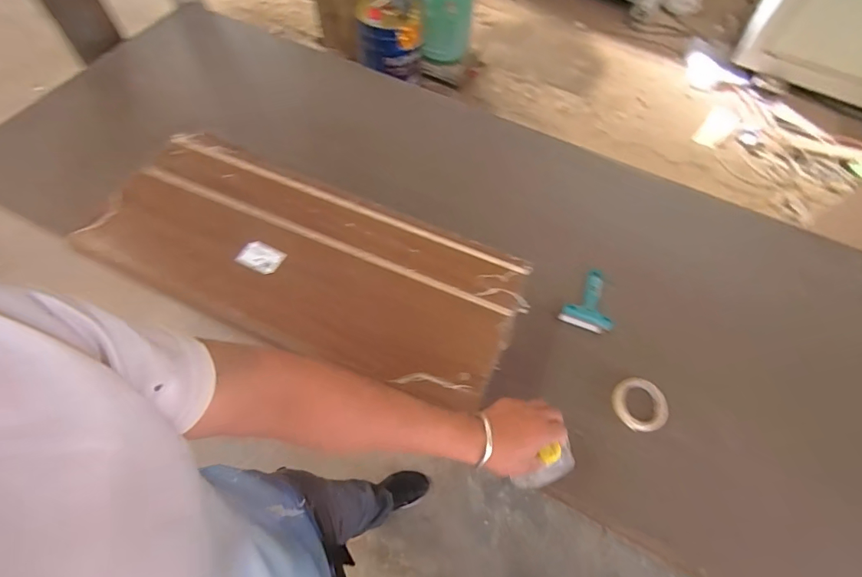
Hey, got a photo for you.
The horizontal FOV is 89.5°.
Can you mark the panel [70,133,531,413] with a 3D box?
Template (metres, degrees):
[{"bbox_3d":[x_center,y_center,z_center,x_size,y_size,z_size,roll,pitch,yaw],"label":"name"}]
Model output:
[{"bbox_3d":[-0.201,-0.051,0.713,0.687,0.034,0.290,22,63,9],"label":"panel"}]

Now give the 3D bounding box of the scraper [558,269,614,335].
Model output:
[{"bbox_3d":[0.346,0.021,0.944,0.111,0.019,0.152,18,62,7],"label":"scraper"}]

